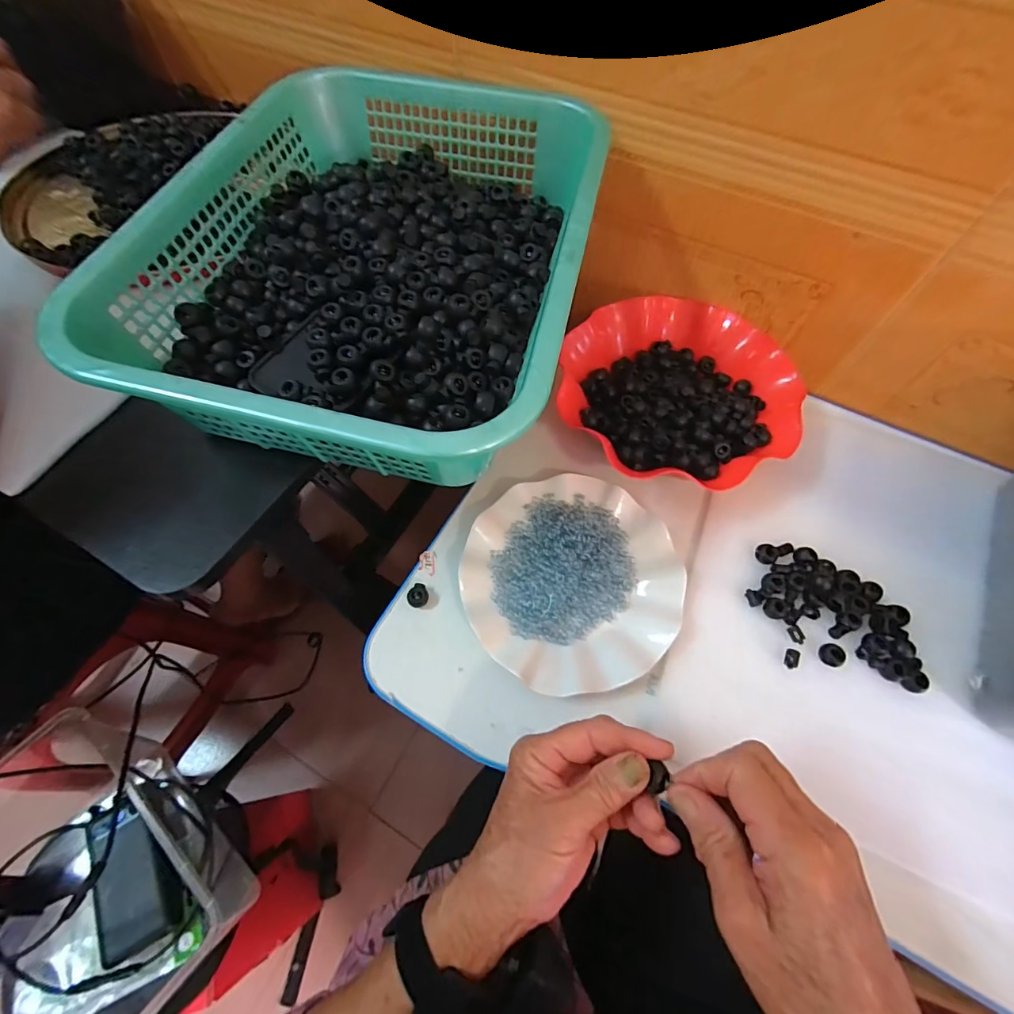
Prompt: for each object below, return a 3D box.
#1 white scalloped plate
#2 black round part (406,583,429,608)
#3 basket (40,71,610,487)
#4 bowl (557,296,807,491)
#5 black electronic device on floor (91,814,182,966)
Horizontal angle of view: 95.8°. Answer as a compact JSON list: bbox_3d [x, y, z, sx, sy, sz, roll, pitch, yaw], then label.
[{"bbox_3d":[0.054,0.060,0.391,0.175,0.027,0.177,0,63,-1],"label":"white scalloped plate"},{"bbox_3d":[-0.077,0.077,0.393,0.019,0.010,0.019,0,63,-1],"label":"black round part"},{"bbox_3d":[-0.091,-0.192,0.363,0.290,0.096,0.372,12,63,5],"label":"basket"},{"bbox_3d":[0.164,-0.112,0.456,0.226,0.045,0.216,0,63,-1],"label":"bowl"},{"bbox_3d":[-0.420,0.421,0.513,0.072,0.023,0.136,-11,85,-1],"label":"black electronic device on floor"}]

